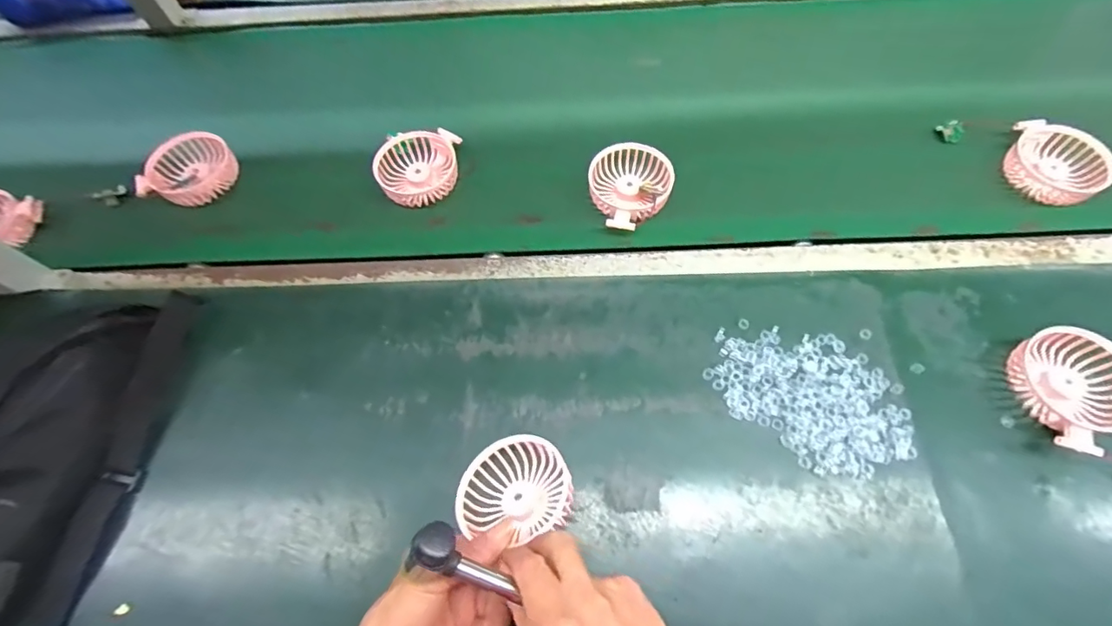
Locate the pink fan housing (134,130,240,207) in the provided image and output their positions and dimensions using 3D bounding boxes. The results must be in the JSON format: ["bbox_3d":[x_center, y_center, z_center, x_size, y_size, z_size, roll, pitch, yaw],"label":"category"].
[{"bbox_3d":[-0.424,-0.163,0.583,0.081,0.043,0.102,34,68,16],"label":"pink fan housing"}]

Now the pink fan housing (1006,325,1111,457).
[{"bbox_3d":[0.437,0.063,0.431,0.090,0.029,0.090,-24,66,-12],"label":"pink fan housing"}]

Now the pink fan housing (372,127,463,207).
[{"bbox_3d":[-0.156,-0.168,0.574,0.089,0.033,0.087,-6,63,-3],"label":"pink fan housing"}]

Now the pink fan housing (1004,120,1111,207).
[{"bbox_3d":[0.533,-0.160,0.539,0.086,0.035,0.077,24,66,12],"label":"pink fan housing"}]

